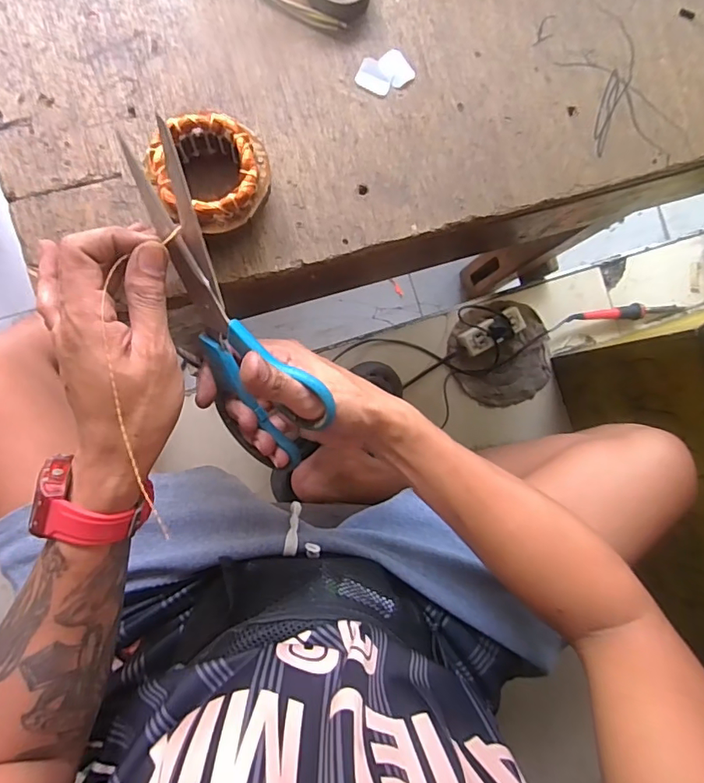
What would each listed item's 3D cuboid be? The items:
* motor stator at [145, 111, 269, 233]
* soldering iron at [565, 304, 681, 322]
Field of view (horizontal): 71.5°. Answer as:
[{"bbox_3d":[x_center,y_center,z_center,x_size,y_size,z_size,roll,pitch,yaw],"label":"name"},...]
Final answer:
[{"bbox_3d":[-0.088,-0.135,0.314,0.071,0.044,0.066,-27,92,-8],"label":"motor stator"},{"bbox_3d":[0.485,-0.140,0.865,0.229,0.025,0.024,-4,89,-8],"label":"soldering iron"}]

